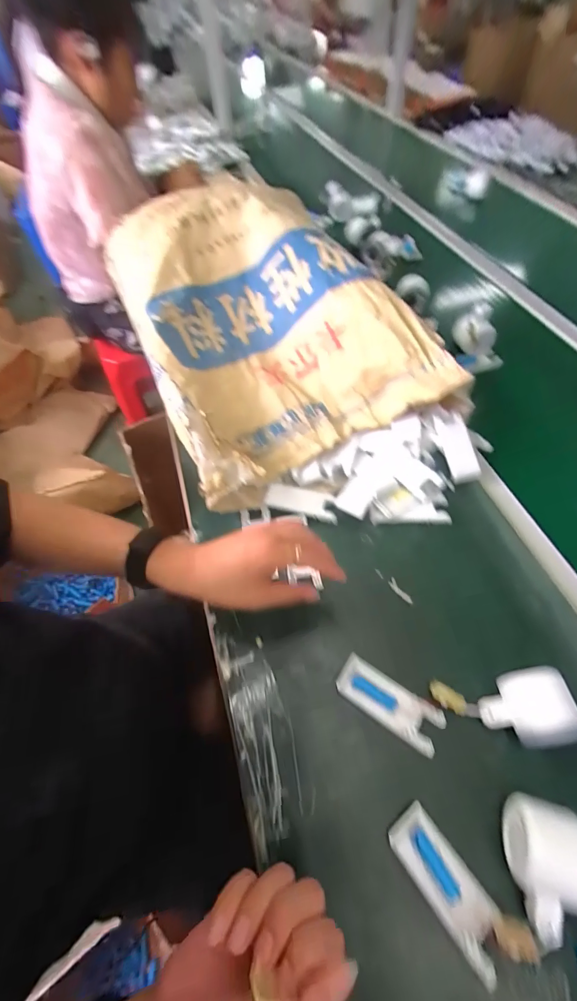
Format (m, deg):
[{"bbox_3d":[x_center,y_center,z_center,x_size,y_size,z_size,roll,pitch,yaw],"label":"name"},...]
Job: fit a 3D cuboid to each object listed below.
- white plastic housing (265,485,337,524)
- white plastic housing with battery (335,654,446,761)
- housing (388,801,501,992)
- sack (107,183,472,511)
[{"bbox_3d":[0.019,0.002,0.514,0.098,0.016,0.036,11,60,10],"label":"white plastic housing"},{"bbox_3d":[0.103,0.207,0.384,0.106,0.010,0.042,29,64,19],"label":"white plastic housing with battery"},{"bbox_3d":[0.132,0.317,0.307,0.041,0.014,0.104,-34,62,-16],"label":"housing"},{"bbox_3d":[-0.037,-0.272,0.601,0.372,0.144,0.509,-22,60,-10],"label":"sack"}]

